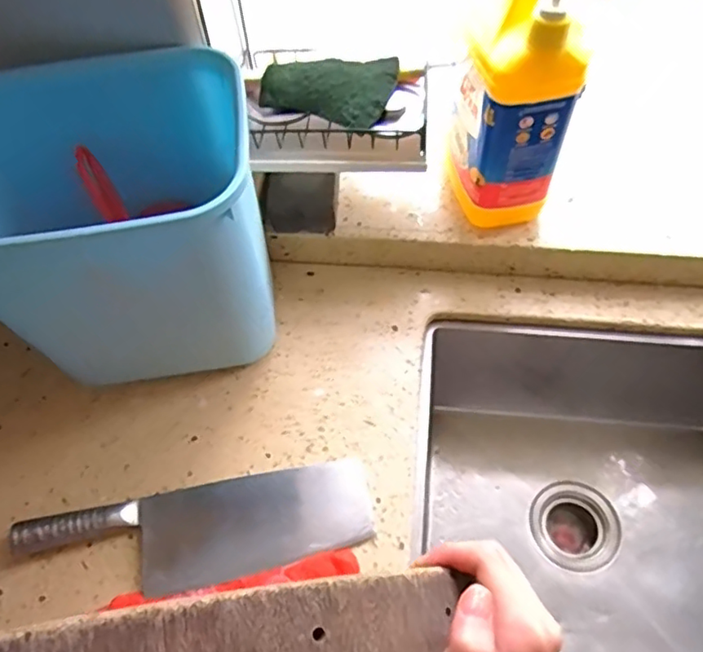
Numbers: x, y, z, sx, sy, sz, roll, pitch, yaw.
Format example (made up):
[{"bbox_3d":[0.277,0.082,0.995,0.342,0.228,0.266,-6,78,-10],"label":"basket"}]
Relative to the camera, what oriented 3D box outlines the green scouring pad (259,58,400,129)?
[{"bbox_3d":[-0.020,-0.247,0.606,0.125,0.024,0.087,20,62,15],"label":"green scouring pad"}]

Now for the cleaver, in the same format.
[{"bbox_3d":[-0.143,0.192,0.555,0.318,0.024,0.092,-11,59,-3],"label":"cleaver"}]

